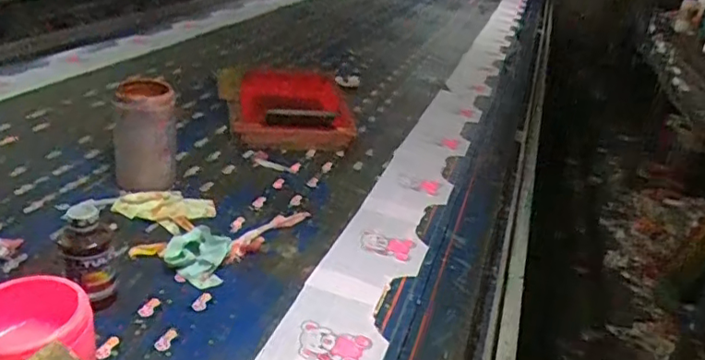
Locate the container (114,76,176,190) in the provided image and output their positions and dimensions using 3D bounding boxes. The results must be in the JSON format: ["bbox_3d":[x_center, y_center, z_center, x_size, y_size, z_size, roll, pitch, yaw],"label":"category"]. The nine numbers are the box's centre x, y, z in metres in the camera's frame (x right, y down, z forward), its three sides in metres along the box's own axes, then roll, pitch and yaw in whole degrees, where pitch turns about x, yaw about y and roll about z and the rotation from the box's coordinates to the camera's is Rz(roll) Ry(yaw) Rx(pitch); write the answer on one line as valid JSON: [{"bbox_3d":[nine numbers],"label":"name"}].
[{"bbox_3d":[-0.349,-0.079,0.974,0.098,0.163,0.111,-2,29,-22],"label":"container"}]

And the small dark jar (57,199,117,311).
[{"bbox_3d":[-0.314,0.095,0.698,0.066,0.125,0.057,-6,29,-25],"label":"small dark jar"}]

